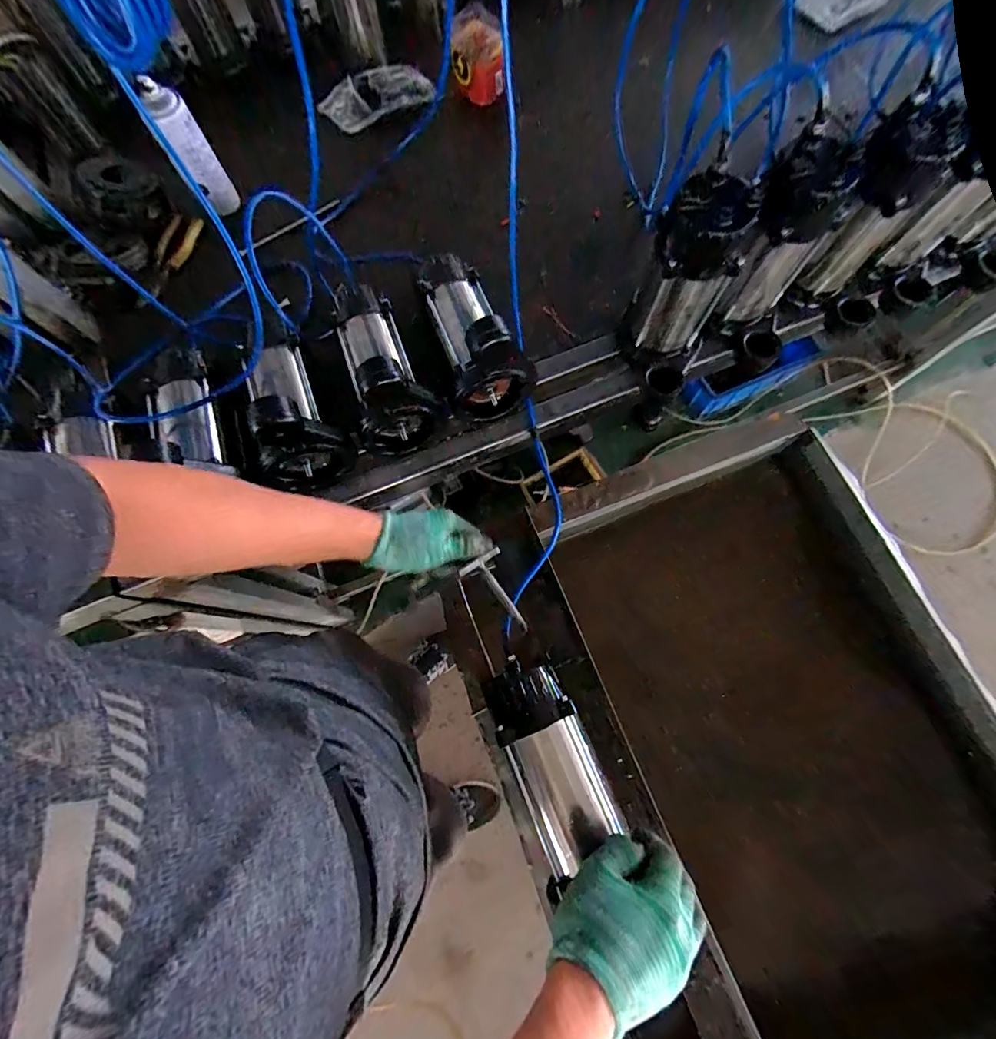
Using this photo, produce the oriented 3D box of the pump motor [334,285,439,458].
[{"bbox_3d":[-0.178,-0.231,0.628,0.106,0.157,0.247,-24,75,-5],"label":"pump motor"}]

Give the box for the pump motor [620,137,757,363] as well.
[{"bbox_3d":[0.233,-0.305,0.583,0.099,0.222,0.095,-1,74,2],"label":"pump motor"}]

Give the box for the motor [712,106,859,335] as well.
[{"bbox_3d":[0.344,-0.350,0.594,0.115,0.216,0.088,-15,74,-2],"label":"motor"}]

